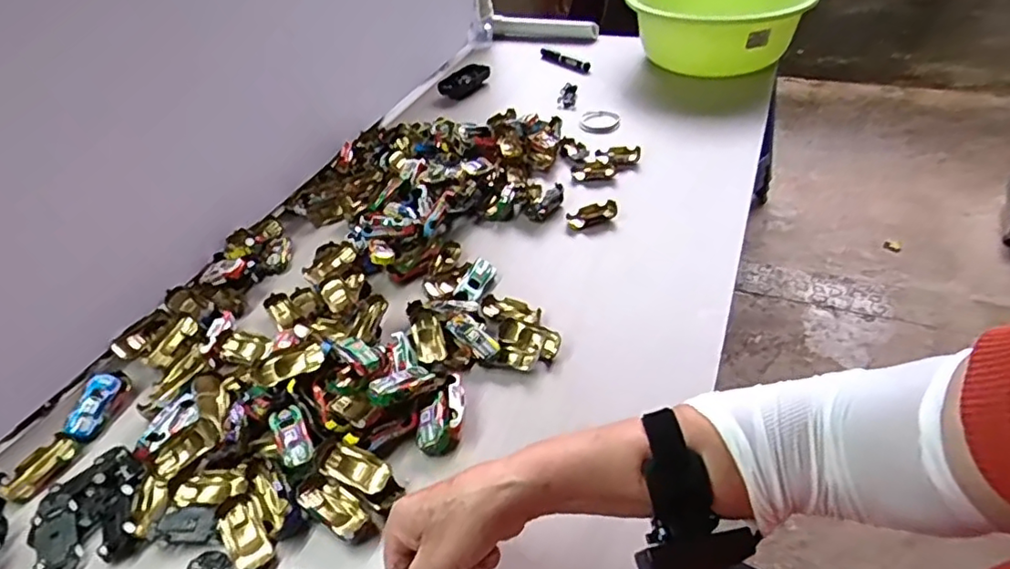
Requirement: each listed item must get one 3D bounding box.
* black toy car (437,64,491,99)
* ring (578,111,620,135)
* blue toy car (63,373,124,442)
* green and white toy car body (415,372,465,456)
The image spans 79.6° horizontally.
[{"bbox_3d":[-0.071,-0.369,1.097,0.101,0.042,0.034,-28,48,-11],"label":"black toy car"},{"bbox_3d":[0.151,-0.259,0.967,0.065,0.015,0.066,-3,41,3],"label":"ring"},{"bbox_3d":[-0.387,0.113,0.572,0.029,0.016,0.064,0,41,7],"label":"blue toy car"},{"bbox_3d":[-0.056,0.115,0.534,0.038,0.030,0.070,-1,41,6],"label":"green and white toy car body"}]

